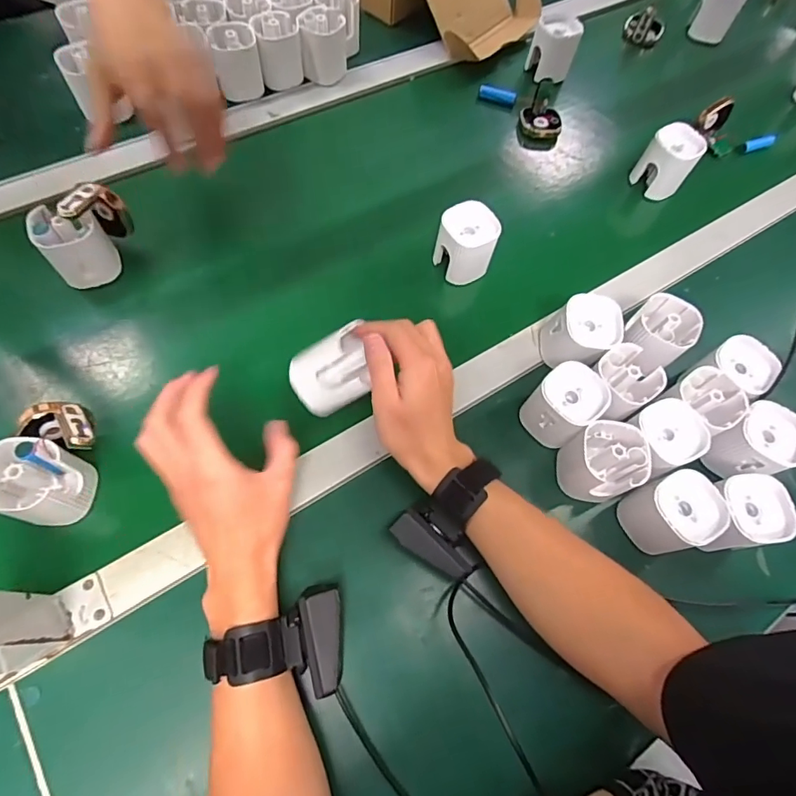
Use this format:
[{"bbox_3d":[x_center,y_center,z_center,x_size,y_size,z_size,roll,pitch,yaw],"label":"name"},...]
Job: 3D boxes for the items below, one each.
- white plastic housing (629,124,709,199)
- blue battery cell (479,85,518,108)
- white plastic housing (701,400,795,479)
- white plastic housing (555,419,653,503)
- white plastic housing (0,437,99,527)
[{"bbox_3d":[0.332,-0.289,0.603,0.047,0.074,0.060,-27,70,-18],"label":"white plastic housing"},{"bbox_3d":[0.138,-0.419,0.671,0.052,0.017,0.014,20,63,4],"label":"blue battery cell"},{"bbox_3d":[0.320,0.043,0.434,0.056,0.058,0.055,0,63,0],"label":"white plastic housing"},{"bbox_3d":[0.177,0.058,0.423,0.057,0.066,0.058,3,63,-5],"label":"white plastic housing"},{"bbox_3d":[-0.282,0.068,0.380,0.056,0.059,0.058,8,63,-1],"label":"white plastic housing"}]

